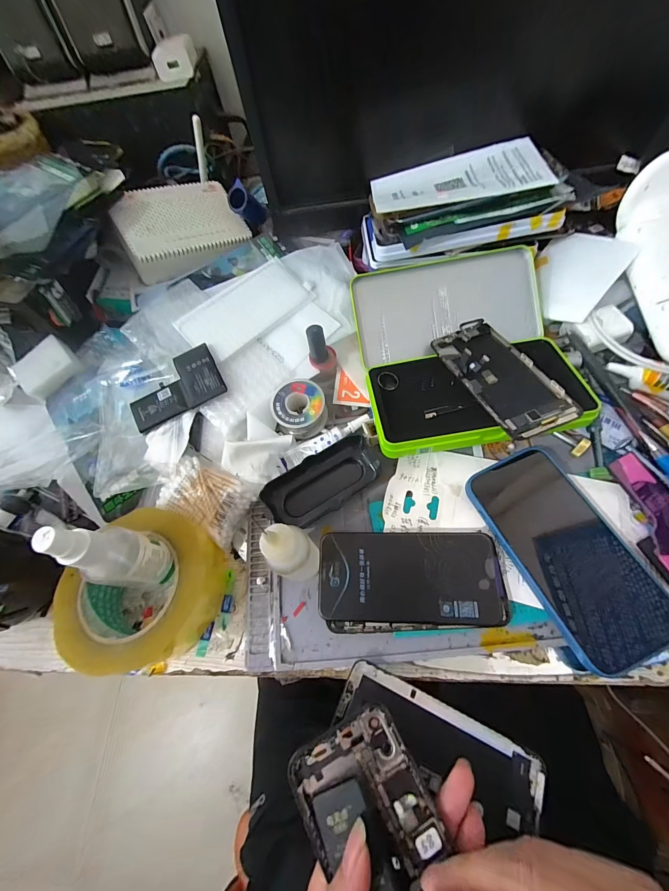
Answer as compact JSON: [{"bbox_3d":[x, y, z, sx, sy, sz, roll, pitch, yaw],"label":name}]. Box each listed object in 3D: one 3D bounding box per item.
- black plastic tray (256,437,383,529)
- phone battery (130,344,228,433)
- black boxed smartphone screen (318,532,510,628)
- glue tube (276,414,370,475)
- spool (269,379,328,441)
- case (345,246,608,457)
[{"bbox_3d":[-0.011,0.036,0.313,0.108,0.022,0.051,-30,71,-16],"label":"black plastic tray"},{"bbox_3d":[-0.164,-0.060,0.337,0.096,0.006,0.058,-25,81,2],"label":"phone battery"},{"bbox_3d":[0.060,0.106,0.267,0.142,0.004,0.067,-2,69,7],"label":"black boxed smartphone screen"},{"bbox_3d":[-0.011,-0.005,0.331,0.101,0.015,0.021,-29,70,-2],"label":"glue tube"},{"bbox_3d":[-0.037,-0.038,0.343,0.054,0.038,0.053,1,66,-3],"label":"spool"},{"bbox_3d":[0.125,-0.096,0.330,0.188,0.053,0.204,-6,66,-6],"label":"case"}]

